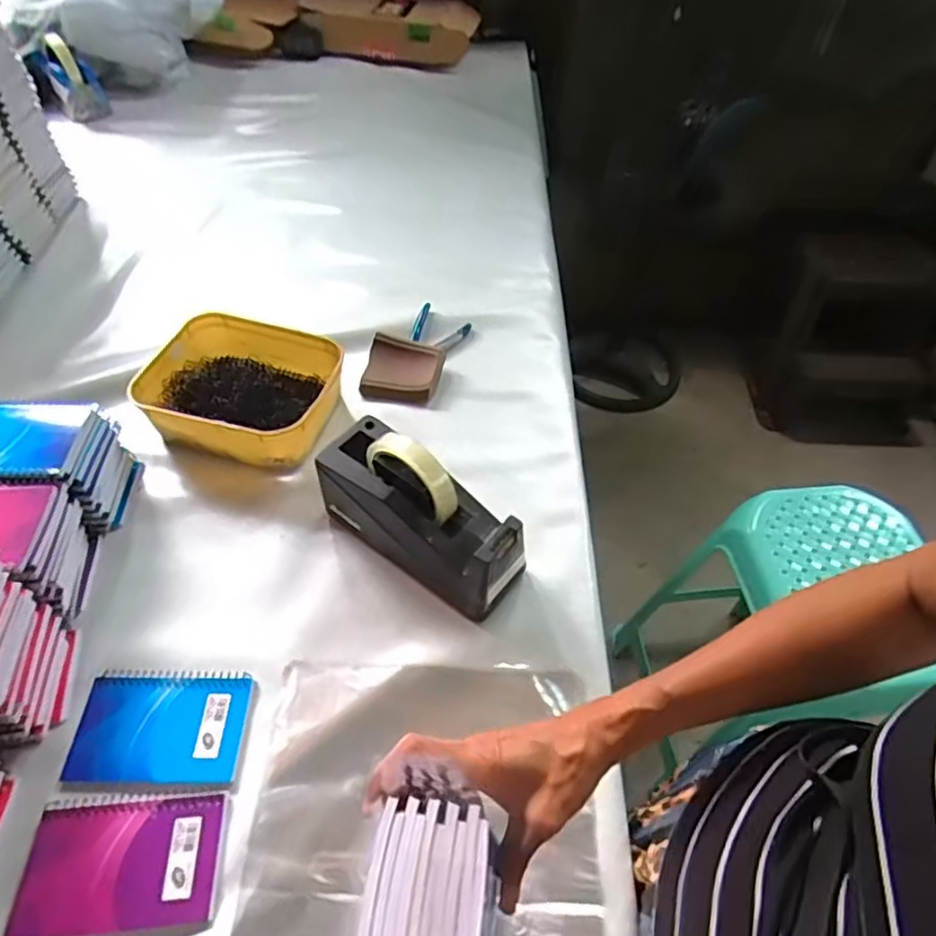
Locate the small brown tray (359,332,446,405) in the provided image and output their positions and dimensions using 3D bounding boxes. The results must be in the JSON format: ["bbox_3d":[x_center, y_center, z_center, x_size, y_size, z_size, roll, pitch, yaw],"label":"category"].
[{"bbox_3d":[-0.079,-0.120,0.760,0.090,0.028,0.086,9,51,5],"label":"small brown tray"}]

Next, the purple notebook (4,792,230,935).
[{"bbox_3d":[-0.247,0.281,0.450,0.135,0.004,0.083,-2,51,-4],"label":"purple notebook"}]

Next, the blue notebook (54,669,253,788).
[{"bbox_3d":[-0.247,0.208,0.507,0.133,0.006,0.086,3,51,-1],"label":"blue notebook"}]

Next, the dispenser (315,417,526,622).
[{"bbox_3d":[-0.043,0.038,0.574,0.194,0.122,0.073,34,57,22],"label":"dispenser"}]

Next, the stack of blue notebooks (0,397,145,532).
[{"bbox_3d":[-0.417,0.001,0.602,0.142,0.102,0.104,0,51,-3],"label":"stack of blue notebooks"}]

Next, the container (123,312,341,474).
[{"bbox_3d":[-0.249,-0.087,0.697,0.197,0.066,0.161,10,51,6],"label":"container"}]

